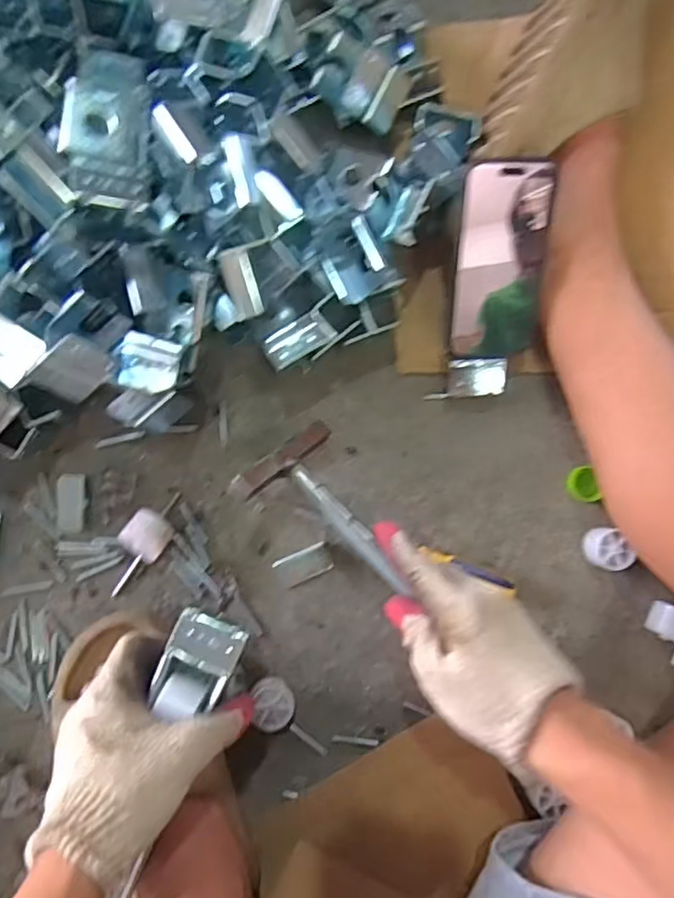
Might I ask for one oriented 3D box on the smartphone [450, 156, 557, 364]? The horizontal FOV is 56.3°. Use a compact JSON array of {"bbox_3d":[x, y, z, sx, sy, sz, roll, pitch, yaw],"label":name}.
[{"bbox_3d":[0.128,-0.141,0.481,0.077,0.006,0.144,-8,121,-9],"label":"smartphone"}]

